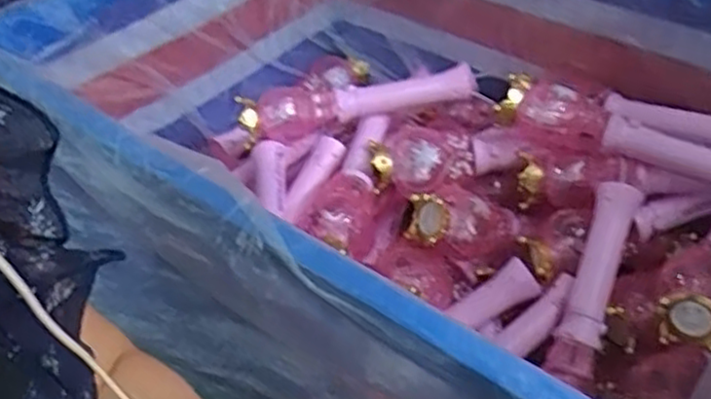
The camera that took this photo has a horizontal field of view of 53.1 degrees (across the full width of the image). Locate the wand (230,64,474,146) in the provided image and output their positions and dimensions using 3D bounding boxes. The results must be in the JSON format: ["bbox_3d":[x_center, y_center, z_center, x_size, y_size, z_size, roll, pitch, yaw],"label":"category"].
[{"bbox_3d":[0.006,-0.129,0.945,0.314,0.053,0.062,-8,43,-6],"label":"wand"}]

